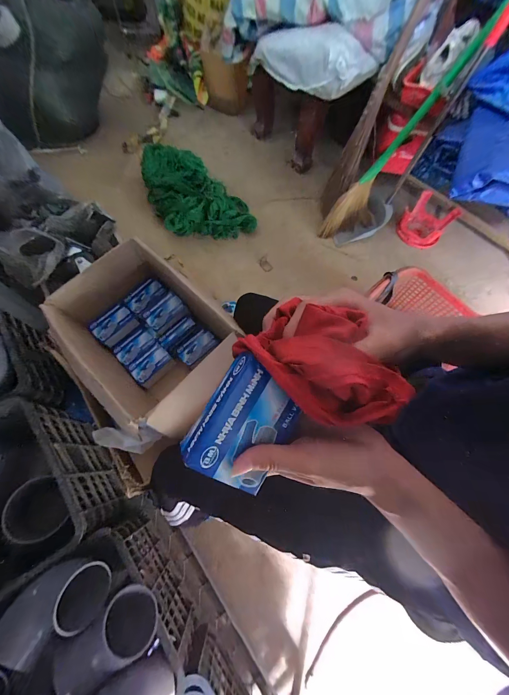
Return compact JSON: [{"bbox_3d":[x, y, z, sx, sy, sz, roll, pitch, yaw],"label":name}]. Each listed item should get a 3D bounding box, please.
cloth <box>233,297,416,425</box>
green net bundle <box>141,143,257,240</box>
[{"bbox_3d":[0.055,0.007,0.197,0.091,0.035,0.119,-39,73,-15],"label":"cloth"},{"bbox_3d":[-0.298,-0.759,1.290,0.417,0.198,0.568,-32,72,-13],"label":"green net bundle"}]

